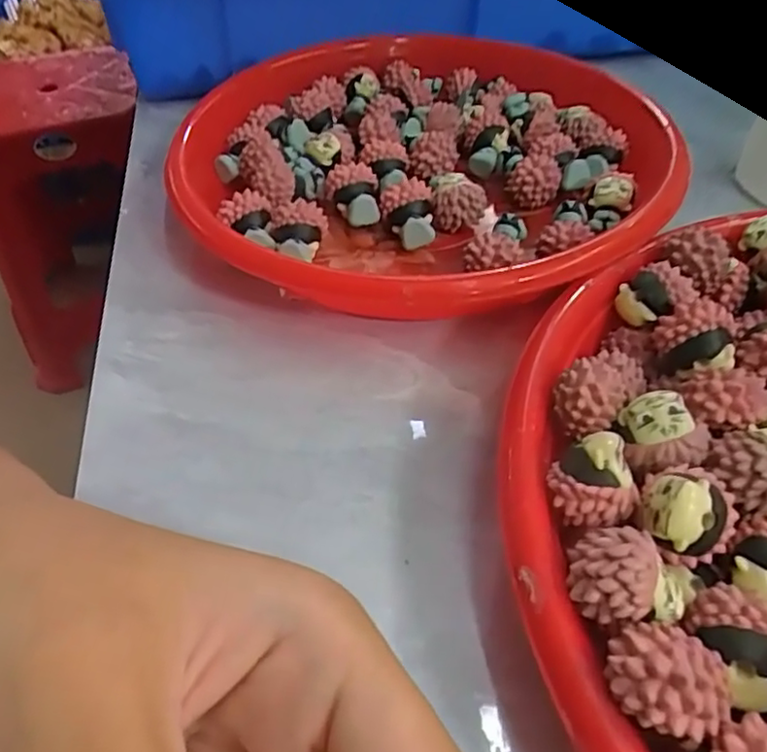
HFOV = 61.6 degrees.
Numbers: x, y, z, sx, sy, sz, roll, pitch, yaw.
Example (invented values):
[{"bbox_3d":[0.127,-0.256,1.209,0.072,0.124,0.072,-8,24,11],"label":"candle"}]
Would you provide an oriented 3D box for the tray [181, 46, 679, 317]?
[{"bbox_3d":[0.016,-0.085,0.263,0.190,0.032,0.187,-35,56,-28],"label":"tray"}]

